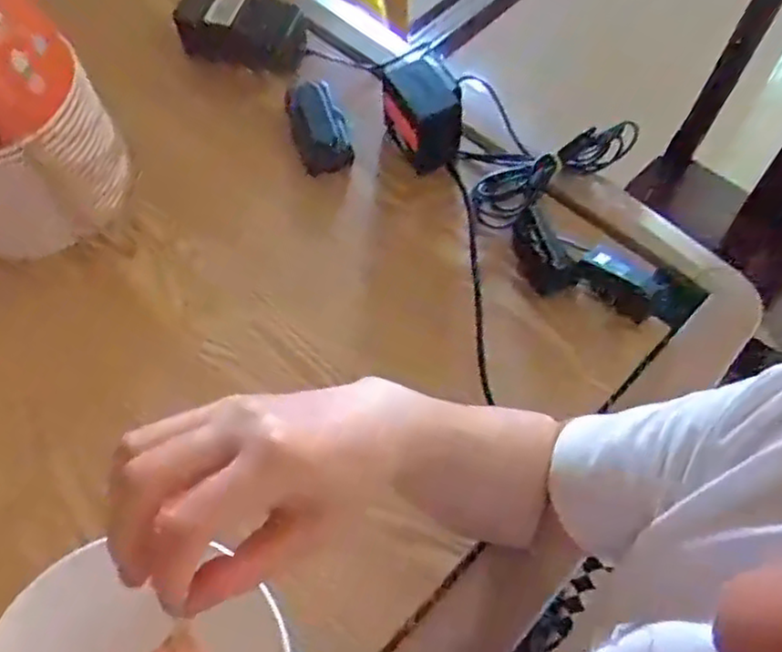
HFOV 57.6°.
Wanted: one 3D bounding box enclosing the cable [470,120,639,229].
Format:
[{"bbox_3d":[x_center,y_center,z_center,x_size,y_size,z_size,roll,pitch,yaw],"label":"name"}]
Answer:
[{"bbox_3d":[0.151,-0.149,0.679,0.180,0.041,0.056,-33,64,-17],"label":"cable"}]

